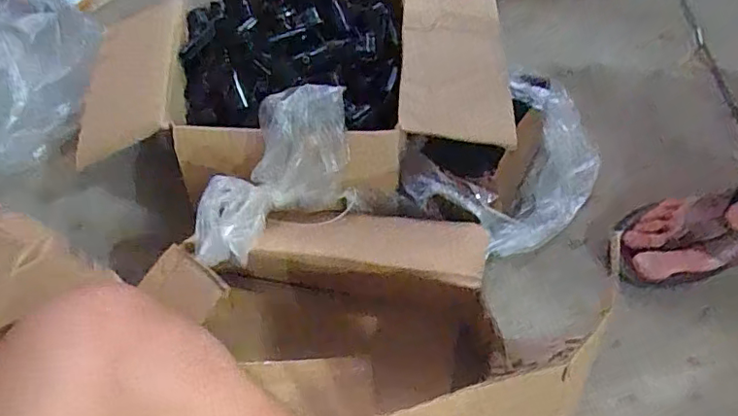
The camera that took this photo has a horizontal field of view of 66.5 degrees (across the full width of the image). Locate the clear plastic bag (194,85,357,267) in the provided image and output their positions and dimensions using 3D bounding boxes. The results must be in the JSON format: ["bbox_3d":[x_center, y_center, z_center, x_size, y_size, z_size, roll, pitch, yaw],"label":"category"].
[{"bbox_3d":[-0.102,-0.030,0.604,0.224,0.105,0.111,-39,59,-23],"label":"clear plastic bag"}]

